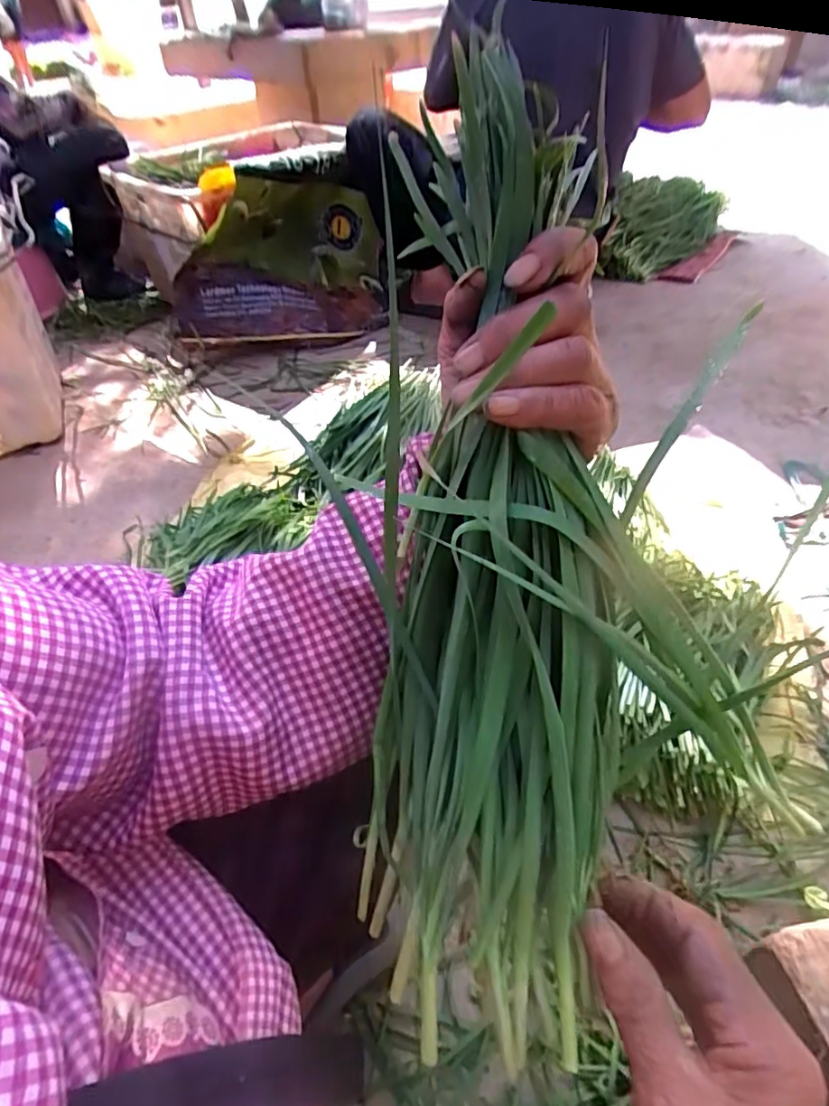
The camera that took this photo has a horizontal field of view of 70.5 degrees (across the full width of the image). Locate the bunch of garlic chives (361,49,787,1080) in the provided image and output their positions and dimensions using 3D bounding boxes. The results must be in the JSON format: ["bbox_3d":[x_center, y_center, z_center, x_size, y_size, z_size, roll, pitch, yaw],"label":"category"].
[{"bbox_3d":[0.052,-0.016,0.253,0.131,0.072,0.397,1,84,5],"label":"bunch of garlic chives"}]

